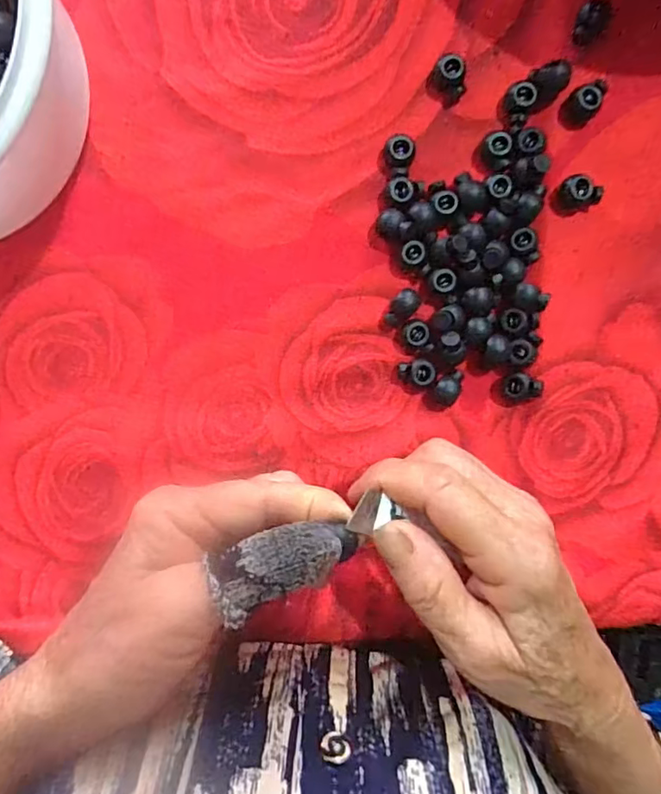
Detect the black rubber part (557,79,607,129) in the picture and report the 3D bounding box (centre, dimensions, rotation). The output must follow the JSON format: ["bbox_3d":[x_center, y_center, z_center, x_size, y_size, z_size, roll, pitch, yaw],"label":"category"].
[{"bbox_3d":[0.122,-0.141,0.250,0.021,0.011,0.014,-41,93,0],"label":"black rubber part"}]

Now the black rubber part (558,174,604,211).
[{"bbox_3d":[0.121,-0.098,0.251,0.018,0.012,0.013,4,92,-2],"label":"black rubber part"}]

